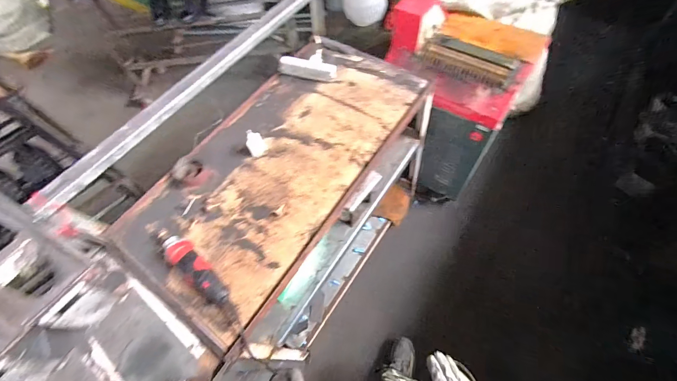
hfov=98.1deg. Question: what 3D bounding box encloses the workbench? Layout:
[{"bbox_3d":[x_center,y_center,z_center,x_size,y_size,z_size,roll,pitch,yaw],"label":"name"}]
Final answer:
[{"bbox_3d":[-0.126,0.065,1.162,0.530,0.800,1.007,27,62,19],"label":"workbench"}]

